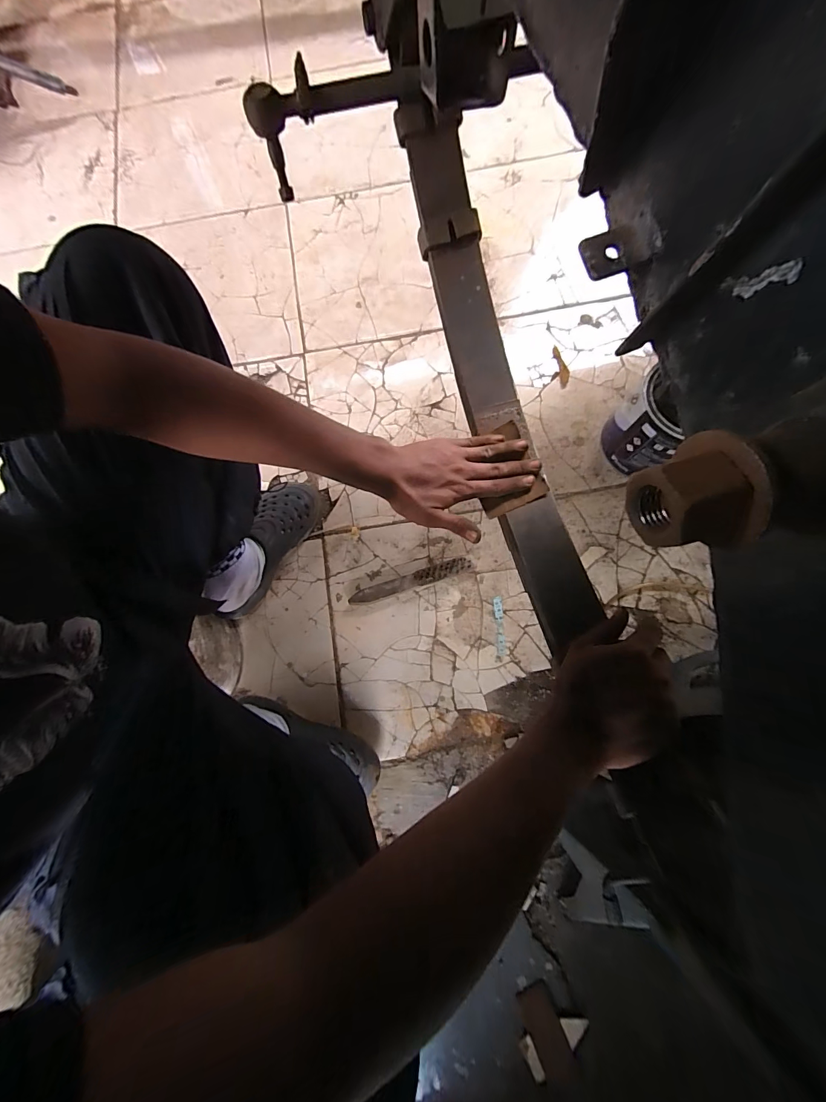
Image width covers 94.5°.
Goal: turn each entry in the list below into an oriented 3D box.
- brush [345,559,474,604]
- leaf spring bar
[{"bbox_3d":[-0.002,0.055,0.693,0.226,0.028,0.031,-19,78,-2],"label":"brush"},{"bbox_3d":[0.094,-0.187,0.441,0.071,0.089,0.615,-15,85,-1],"label":"leaf spring bar"}]

